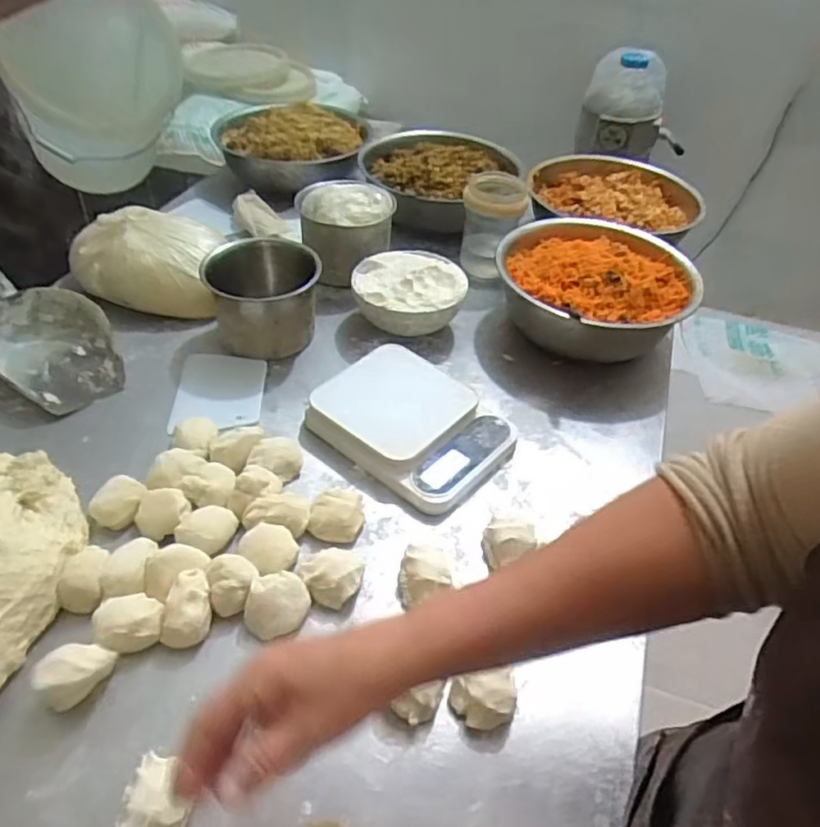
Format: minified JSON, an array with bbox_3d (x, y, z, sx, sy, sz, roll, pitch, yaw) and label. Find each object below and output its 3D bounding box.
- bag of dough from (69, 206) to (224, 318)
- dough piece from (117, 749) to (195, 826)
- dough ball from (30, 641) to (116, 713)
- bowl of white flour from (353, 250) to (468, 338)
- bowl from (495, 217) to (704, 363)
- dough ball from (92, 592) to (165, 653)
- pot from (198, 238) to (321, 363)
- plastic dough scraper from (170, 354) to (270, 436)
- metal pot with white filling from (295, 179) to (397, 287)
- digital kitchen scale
[{"bbox_3d":[-0.333,-0.200,0.840,0.194,0.084,0.110,10,44,6],"label":"bag of dough"},{"bbox_3d":[-0.162,0.251,0.421,0.042,0.027,0.052,6,43,2],"label":"dough piece"},{"bbox_3d":[-0.241,0.190,0.471,0.038,0.038,0.046,25,48,20],"label":"dough ball"},{"bbox_3d":[-0.002,-0.144,0.812,0.136,0.066,0.125,2,43,-2],"label":"bowl of white flour"},{"bbox_3d":[0.227,-0.154,0.820,0.236,0.105,0.257,5,44,0],"label":"bowl"},{"bbox_3d":[-0.220,0.162,0.507,0.052,0.024,0.043,-6,44,-10],"label":"dough ball"},{"bbox_3d":[-0.171,-0.137,0.778,0.131,0.096,0.116,-13,46,-17],"label":"pot"},{"bbox_3d":[-0.211,-0.028,0.725,0.096,0.010,0.126,-2,42,-6],"label":"plastic dough scraper"},{"bbox_3d":[-0.087,-0.244,0.872,0.123,0.093,0.120,2,43,-2],"label":"metal pot with white filling"},{"bbox_3d":[0.004,0.012,0.679,0.193,0.040,0.143,33,50,27],"label":"digital kitchen scale"}]

